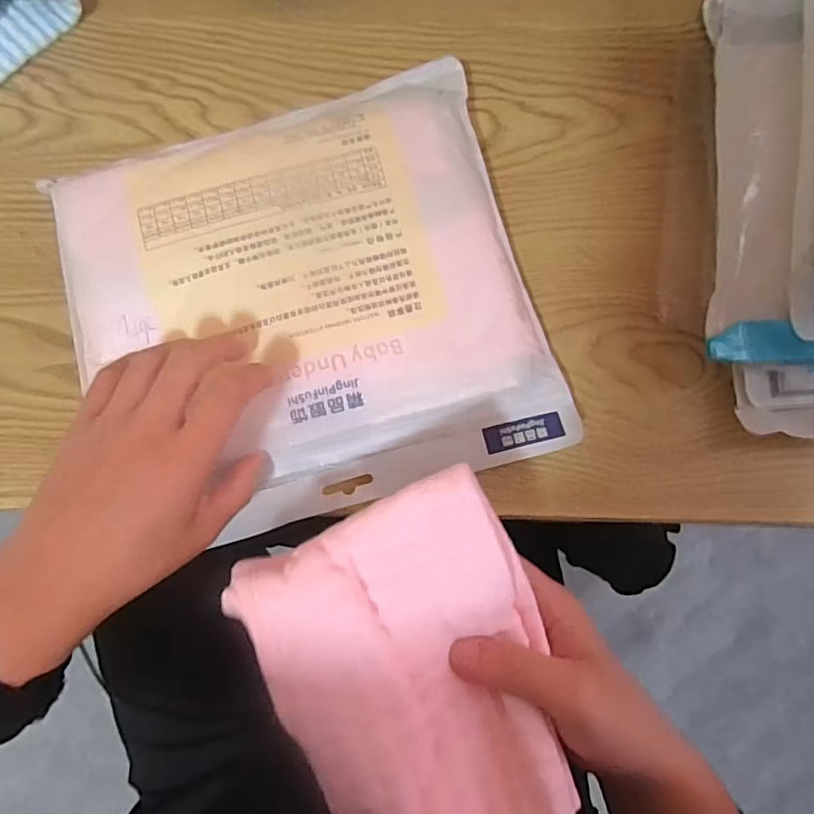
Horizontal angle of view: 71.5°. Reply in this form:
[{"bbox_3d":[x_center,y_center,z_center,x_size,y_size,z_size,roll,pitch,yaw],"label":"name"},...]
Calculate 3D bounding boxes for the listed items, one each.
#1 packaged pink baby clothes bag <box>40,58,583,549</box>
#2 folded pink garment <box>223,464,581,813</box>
[{"bbox_3d":[-0.064,-0.066,0.355,0.275,0.037,0.257,-16,78,-2],"label":"packaged pink baby clothes bag"},{"bbox_3d":[0.010,0.130,0.253,0.122,0.028,0.171,-23,79,-4],"label":"folded pink garment"}]

